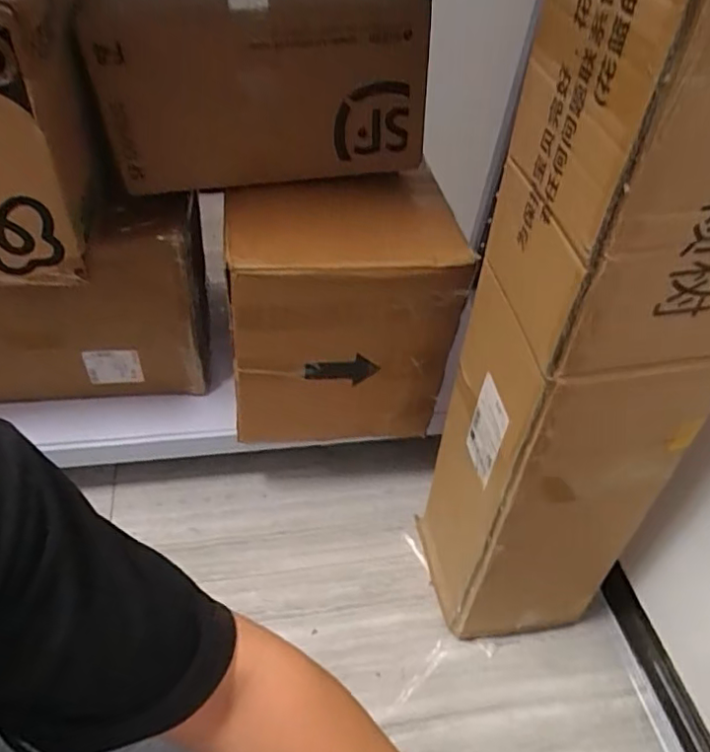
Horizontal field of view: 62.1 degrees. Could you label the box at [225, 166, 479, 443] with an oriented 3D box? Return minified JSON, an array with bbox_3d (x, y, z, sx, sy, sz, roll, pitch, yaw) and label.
[{"bbox_3d":[-0.029,-0.080,0.850,0.296,0.323,0.205,-6,49,-12],"label":"box"}]

